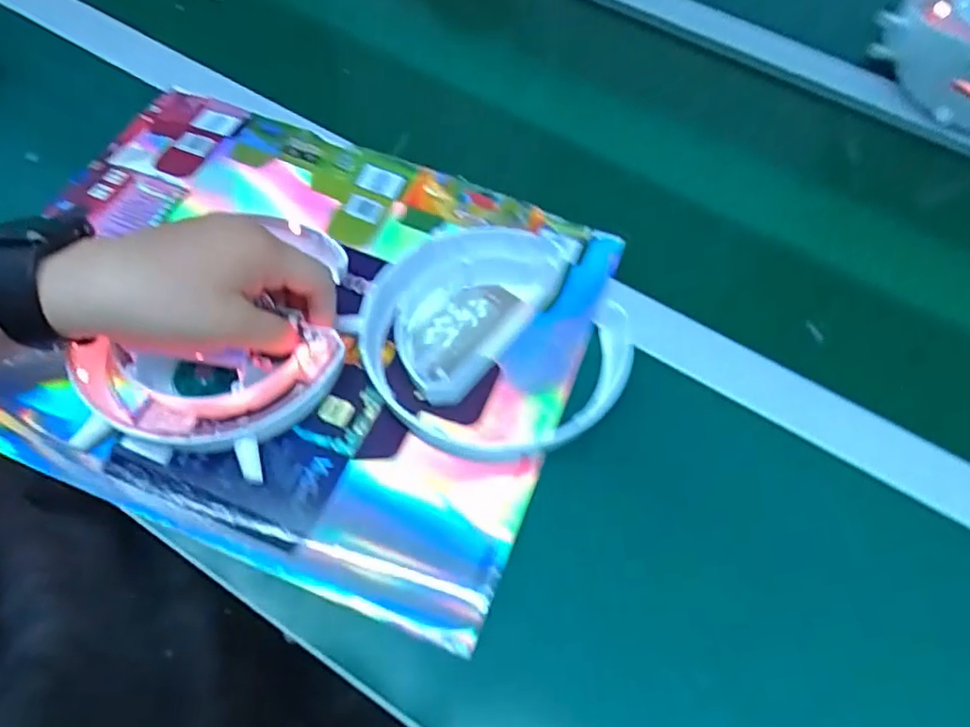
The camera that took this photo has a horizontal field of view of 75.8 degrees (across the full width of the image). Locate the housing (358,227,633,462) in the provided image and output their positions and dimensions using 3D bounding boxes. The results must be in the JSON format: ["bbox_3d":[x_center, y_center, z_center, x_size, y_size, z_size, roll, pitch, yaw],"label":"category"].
[{"bbox_3d":[0.000,-0.021,0.379,0.144,0.030,0.157,2,60,-3],"label":"housing"}]

